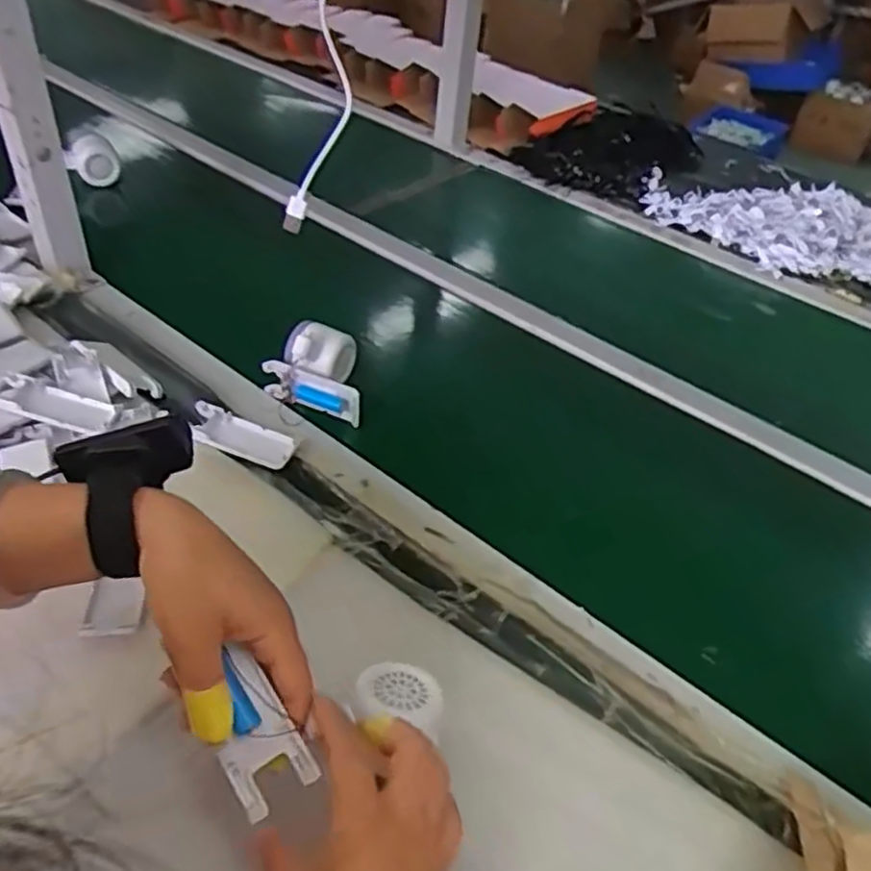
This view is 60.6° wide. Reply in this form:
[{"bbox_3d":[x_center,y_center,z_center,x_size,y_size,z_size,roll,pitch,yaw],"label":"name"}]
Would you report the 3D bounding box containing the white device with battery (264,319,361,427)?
[{"bbox_3d":[-0.111,-0.070,0.735,0.096,0.066,0.063,15,43,8],"label":"white device with battery"}]

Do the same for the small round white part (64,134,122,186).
[{"bbox_3d":[-0.468,-0.373,1.017,0.073,0.062,0.028,-30,54,-34],"label":"small round white part"}]

